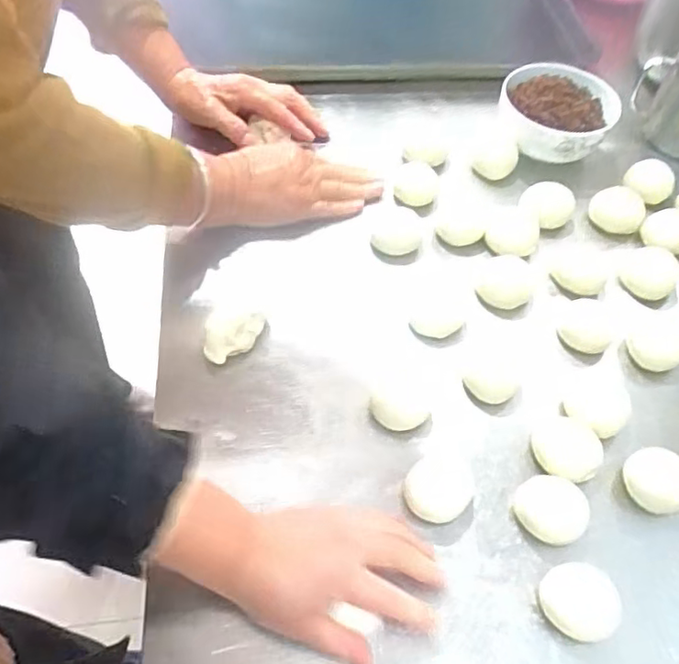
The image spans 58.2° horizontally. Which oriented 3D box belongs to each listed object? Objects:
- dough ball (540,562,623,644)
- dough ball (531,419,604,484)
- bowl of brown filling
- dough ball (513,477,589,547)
[{"bbox_3d":[0.167,0.189,0.430,0.050,0.029,0.049,2,55,-3],"label":"dough ball"},{"bbox_3d":[0.183,0.095,0.494,0.054,0.022,0.047,38,61,21],"label":"dough ball"},{"bbox_3d":[0.251,-0.260,0.719,0.133,0.053,0.140,16,56,7],"label":"bowl of brown filling"},{"bbox_3d":[0.161,0.135,0.464,0.051,0.030,0.044,37,61,20],"label":"dough ball"}]

